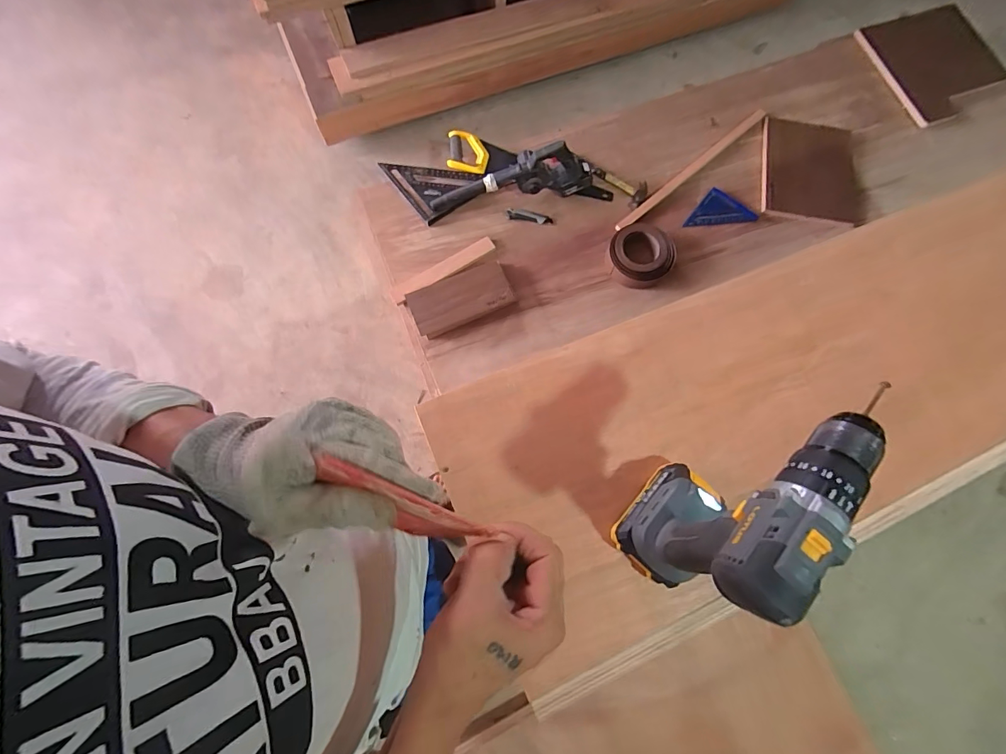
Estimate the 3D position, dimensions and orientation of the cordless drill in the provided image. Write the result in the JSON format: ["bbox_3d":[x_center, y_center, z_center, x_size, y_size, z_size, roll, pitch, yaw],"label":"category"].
[{"bbox_3d":[0.200,0.106,0.372,0.068,0.210,0.188,41,78,9],"label":"cordless drill"}]

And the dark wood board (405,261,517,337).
[{"bbox_3d":[-0.127,-0.246,1.305,0.313,0.031,0.147,-23,79,-14],"label":"dark wood board"}]

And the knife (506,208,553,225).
[{"bbox_3d":[0.088,-0.530,1.398,0.152,0.021,0.037,10,78,2],"label":"knife"}]

